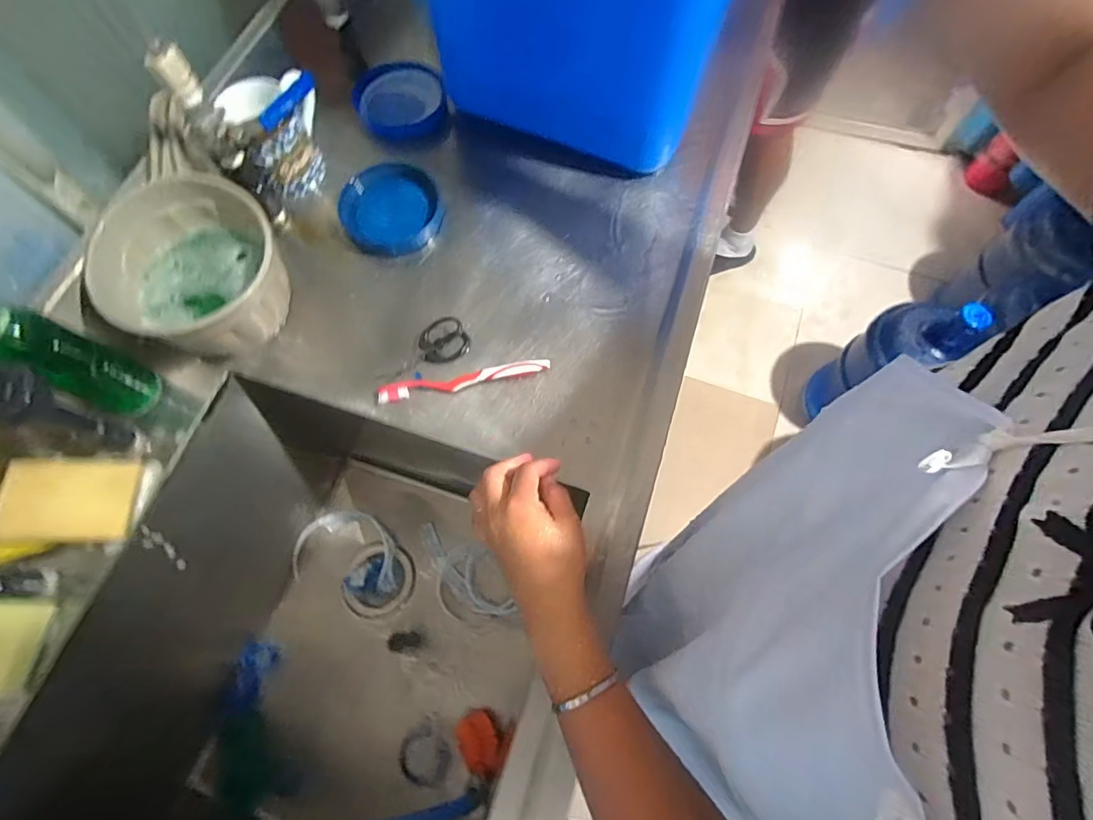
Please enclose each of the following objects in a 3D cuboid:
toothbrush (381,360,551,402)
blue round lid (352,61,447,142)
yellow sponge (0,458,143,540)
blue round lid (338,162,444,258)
[{"bbox_3d":[-0.089,-0.033,0.555,0.185,0.017,0.022,-11,69,-2],"label":"toothbrush"},{"bbox_3d":[-0.195,-0.411,0.677,0.116,0.030,0.120,-1,69,2],"label":"blue round lid"},{"bbox_3d":[-0.448,0.083,0.477,0.095,0.016,0.073,12,63,-39],"label":"yellow sponge"},{"bbox_3d":[-0.189,-0.248,0.624,0.116,0.013,0.119,1,81,-7],"label":"blue round lid"}]

